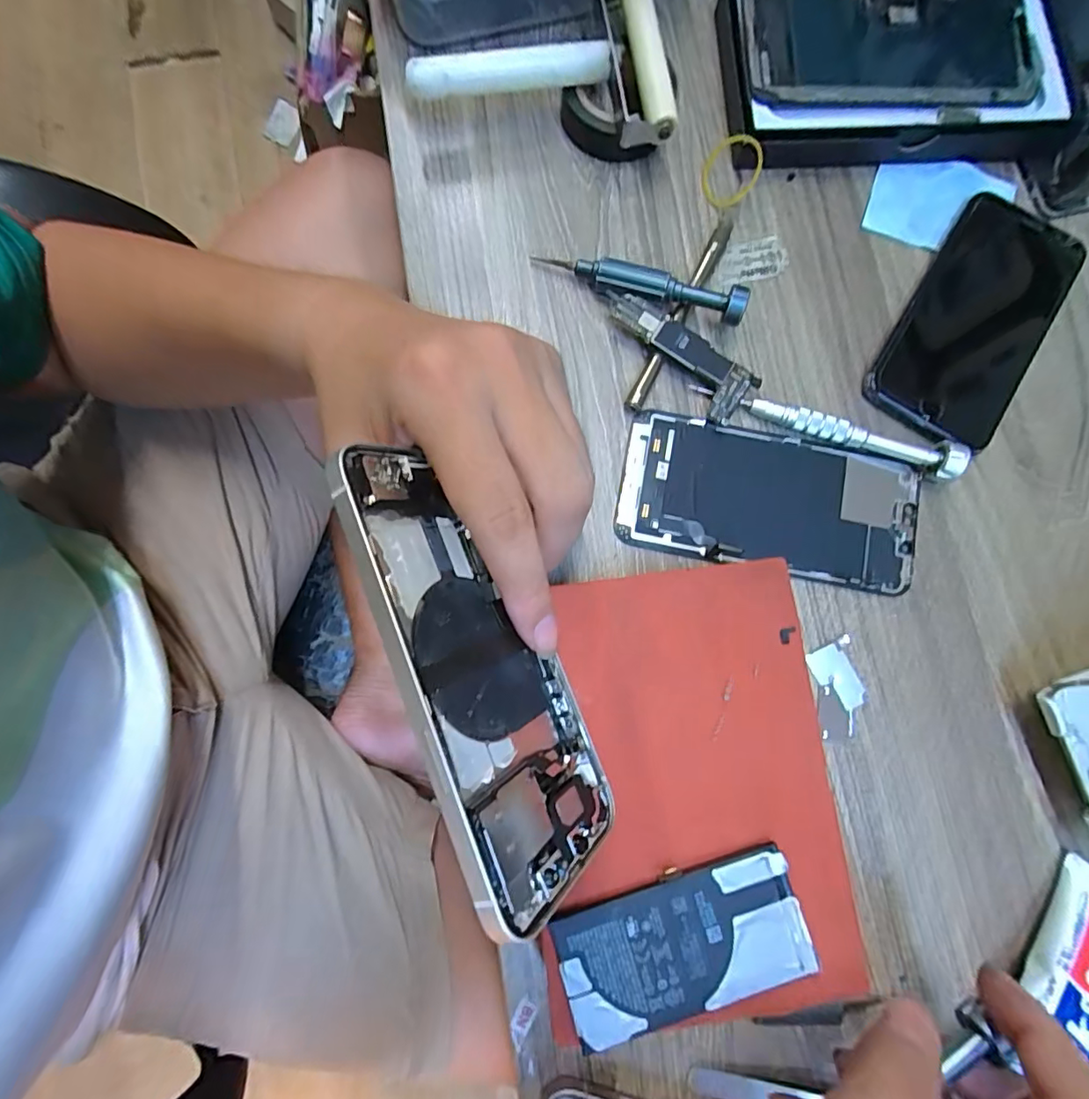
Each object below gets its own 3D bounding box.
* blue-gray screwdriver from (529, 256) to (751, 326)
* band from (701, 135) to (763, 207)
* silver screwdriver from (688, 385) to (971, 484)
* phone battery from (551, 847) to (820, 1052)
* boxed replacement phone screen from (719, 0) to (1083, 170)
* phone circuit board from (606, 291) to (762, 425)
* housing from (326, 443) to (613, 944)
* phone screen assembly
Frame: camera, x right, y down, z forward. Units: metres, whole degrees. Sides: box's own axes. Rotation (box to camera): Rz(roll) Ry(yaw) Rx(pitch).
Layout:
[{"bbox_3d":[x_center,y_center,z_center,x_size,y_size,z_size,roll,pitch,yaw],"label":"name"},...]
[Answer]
[{"bbox_3d":[0.045,-0.128,0.258,0.103,0.021,0.012,20,81,1],"label":"blue-gray screwdriver"},{"bbox_3d":[0.093,-0.191,0.271,0.027,0.008,0.031,42,120,16],"label":"band"},{"bbox_3d":[0.135,-0.060,0.256,0.127,0.014,0.013,21,81,2],"label":"silver screwdriver"},{"bbox_3d":[0.049,0.139,0.188,0.085,0.004,0.044,-14,82,-4],"label":"phone battery"},{"bbox_3d":[0.185,-0.249,0.281,0.187,0.033,0.096,-4,76,-2],"label":"boxed replacement phone screen"},{"bbox_3d":[0.061,-0.093,0.255,0.080,0.008,0.028,35,88,2],"label":"phone circuit board"},{"bbox_3d":[-0.021,0.036,0.172,0.008,0.070,0.142,-27,84,27],"label":"housing"},{"bbox_3d":[0.108,-0.023,0.256,0.141,0.011,0.066,12,81,0],"label":"phone screen assembly"}]

